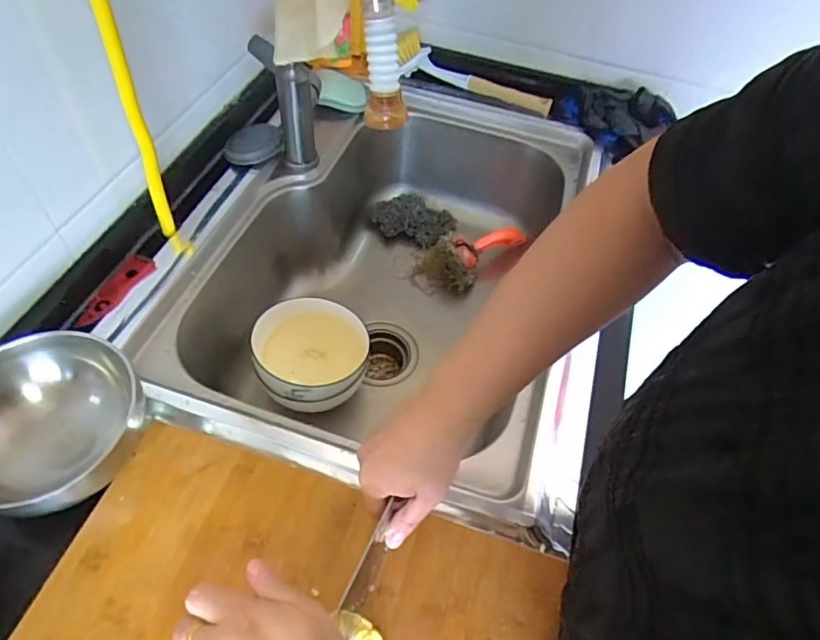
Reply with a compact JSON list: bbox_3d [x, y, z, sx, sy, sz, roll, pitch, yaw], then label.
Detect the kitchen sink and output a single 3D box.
[{"bbox_3d":[-0.022,-0.054,0.761,0.462,0.222,0.617,16,56,7],"label":"kitchen sink"}]

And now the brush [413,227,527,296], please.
[{"bbox_3d":[0.097,-0.108,0.886,0.177,0.068,0.086,-32,63,-23],"label":"brush"}]

